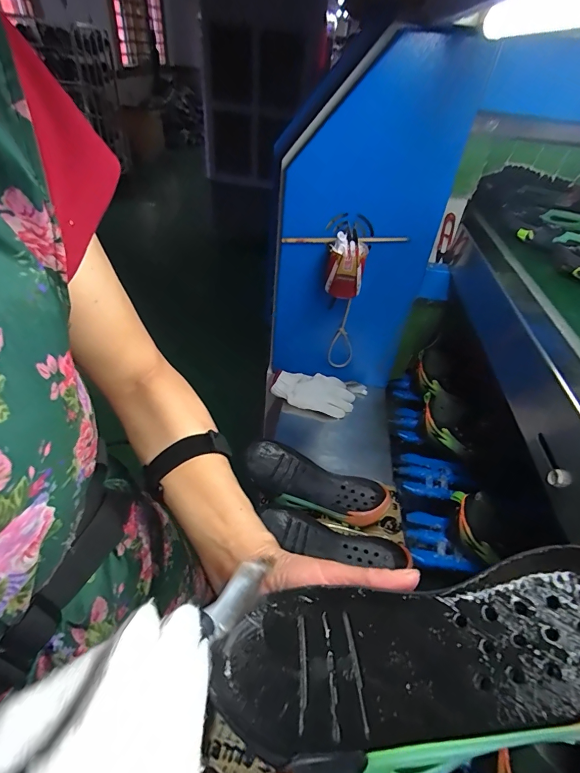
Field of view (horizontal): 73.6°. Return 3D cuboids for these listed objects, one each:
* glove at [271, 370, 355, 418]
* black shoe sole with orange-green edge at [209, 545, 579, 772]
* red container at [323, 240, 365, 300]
[{"bbox_3d":[0.053,0.014,0.866,0.179,0.025,0.101,9,61,-4],"label":"glove"},{"bbox_3d":[0.069,0.140,0.203,0.233,0.041,0.087,-17,37,12],"label":"black shoe sole with orange-green edge"},{"bbox_3d":[0.102,-0.217,0.719,0.065,0.088,0.071,10,38,4],"label":"red container"}]

